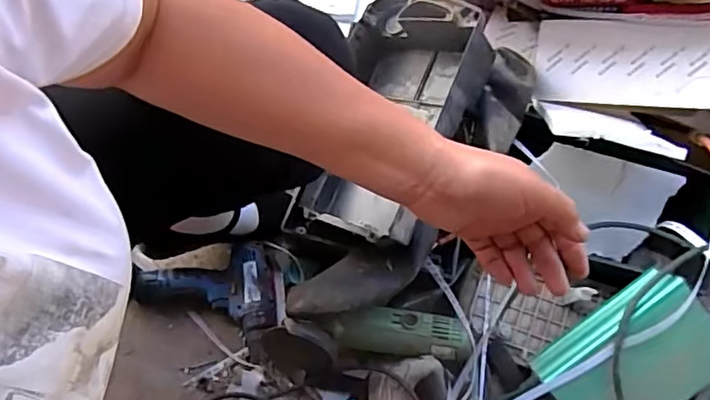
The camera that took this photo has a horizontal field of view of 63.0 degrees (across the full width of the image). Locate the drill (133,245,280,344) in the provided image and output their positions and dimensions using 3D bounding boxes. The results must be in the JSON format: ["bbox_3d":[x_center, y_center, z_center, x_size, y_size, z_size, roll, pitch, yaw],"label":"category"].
[{"bbox_3d":[-0.218,0.149,0.865,0.211,0.049,0.135,-13,70,-7],"label":"drill"}]

